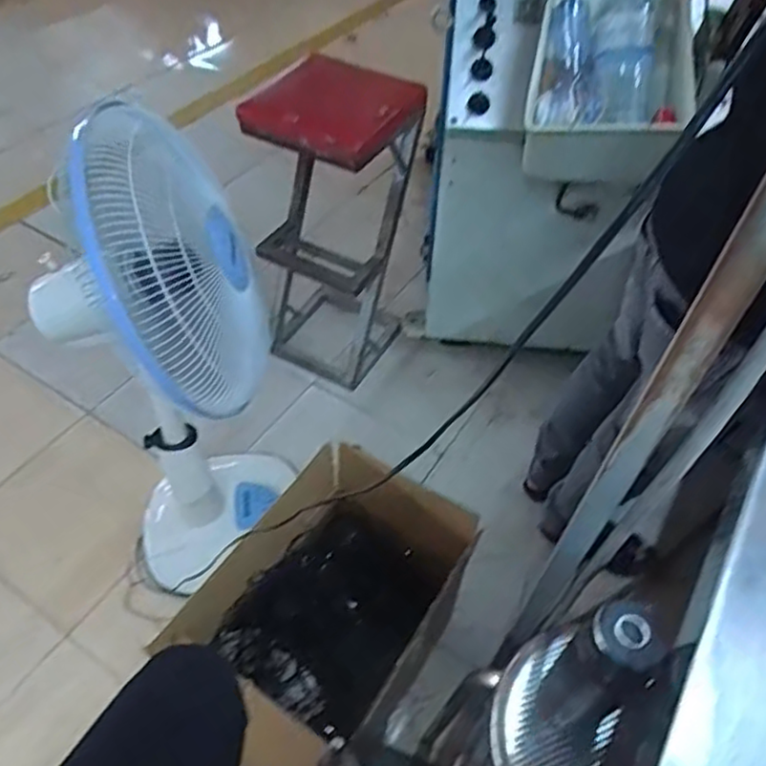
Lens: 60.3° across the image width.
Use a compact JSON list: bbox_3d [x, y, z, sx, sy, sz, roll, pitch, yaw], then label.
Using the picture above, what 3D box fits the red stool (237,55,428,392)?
[{"bbox_3d":[-0.125,-0.354,1.617,0.329,0.731,0.300,31,55,21],"label":"red stool"}]

